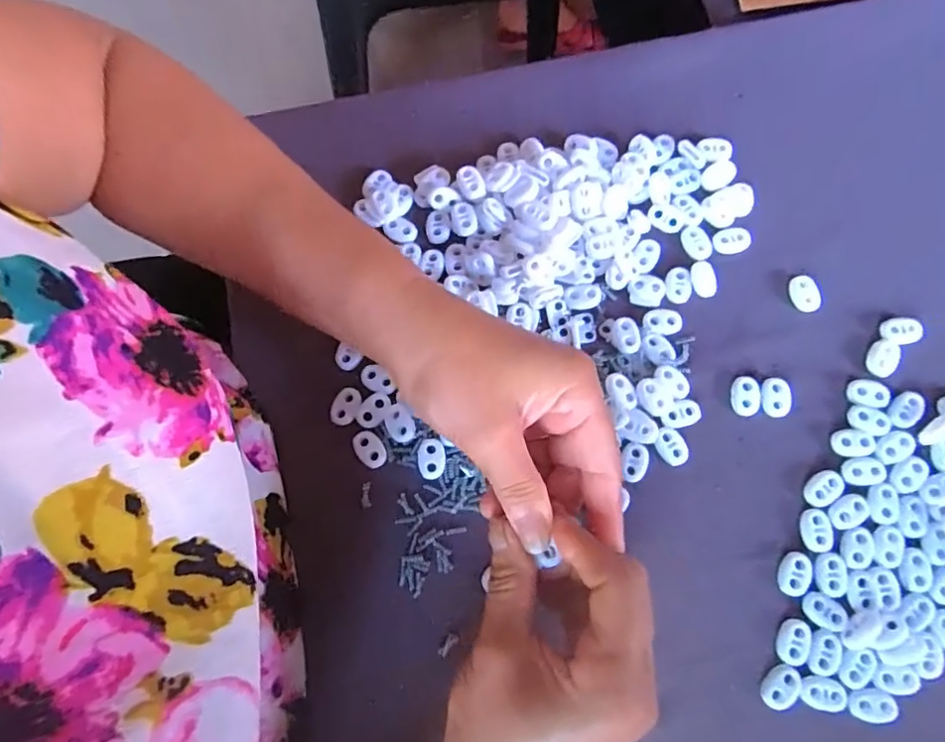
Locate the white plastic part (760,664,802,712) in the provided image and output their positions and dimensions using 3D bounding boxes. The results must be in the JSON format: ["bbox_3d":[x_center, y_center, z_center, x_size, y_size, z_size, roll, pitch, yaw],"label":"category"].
[{"bbox_3d":[0.158,0.162,0.288,0.016,0.004,0.023,42,79,12],"label":"white plastic part"}]

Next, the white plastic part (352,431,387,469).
[{"bbox_3d":[-0.059,0.045,0.326,0.015,0.004,0.023,-41,77,-9],"label":"white plastic part"}]

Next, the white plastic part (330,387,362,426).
[{"bbox_3d":[-0.075,0.020,0.330,0.015,0.004,0.022,16,75,6],"label":"white plastic part"}]

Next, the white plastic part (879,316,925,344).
[{"bbox_3d":[0.253,-0.024,0.331,0.026,0.004,0.016,-6,74,0],"label":"white plastic part"}]

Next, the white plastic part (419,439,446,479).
[{"bbox_3d":[-0.023,0.051,0.322,0.015,0.006,0.022,0,74,1],"label":"white plastic part"}]

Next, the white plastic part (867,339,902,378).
[{"bbox_3d":[0.241,-0.008,0.329,0.017,0.004,0.024,26,76,8],"label":"white plastic part"}]

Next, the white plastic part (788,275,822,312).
[{"bbox_3d":[0.202,-0.047,0.343,0.016,0.005,0.023,-8,74,-1],"label":"white plastic part"}]

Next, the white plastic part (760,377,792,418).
[{"bbox_3d":[0.176,0.015,0.326,0.017,0.004,0.023,0,74,1],"label":"white plastic part"}]

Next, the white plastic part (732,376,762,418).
[{"bbox_3d":[0.160,0.015,0.328,0.016,0.004,0.023,0,74,1],"label":"white plastic part"}]

